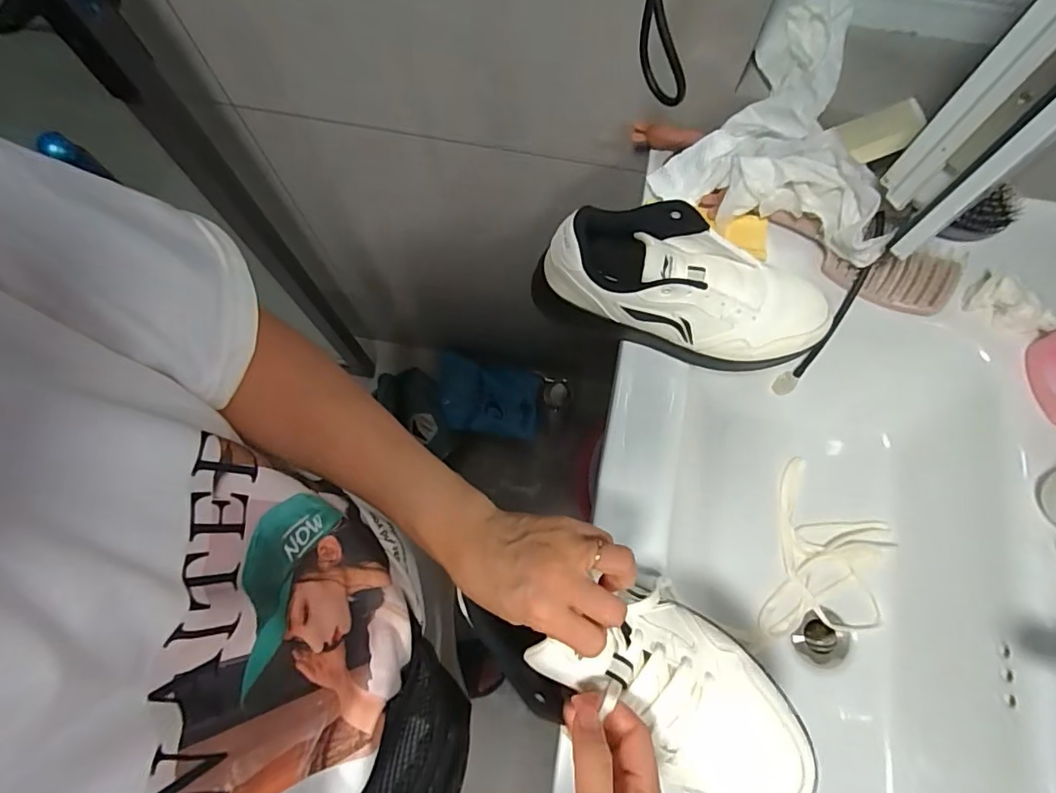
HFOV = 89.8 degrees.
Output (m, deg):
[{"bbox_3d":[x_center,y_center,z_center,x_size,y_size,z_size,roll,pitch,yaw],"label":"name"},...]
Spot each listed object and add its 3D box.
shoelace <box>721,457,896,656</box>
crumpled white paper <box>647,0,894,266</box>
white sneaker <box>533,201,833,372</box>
[{"bbox_3d":[0.317,0.191,0.577,0.131,0.017,0.210,25,73,9],"label":"shoelace"},{"bbox_3d":[0.283,-0.284,0.548,0.227,0.078,0.236,25,73,9],"label":"crumpled white paper"},{"bbox_3d":[0.146,-0.100,0.495,0.272,0.103,0.093,16,72,7],"label":"white sneaker"}]

